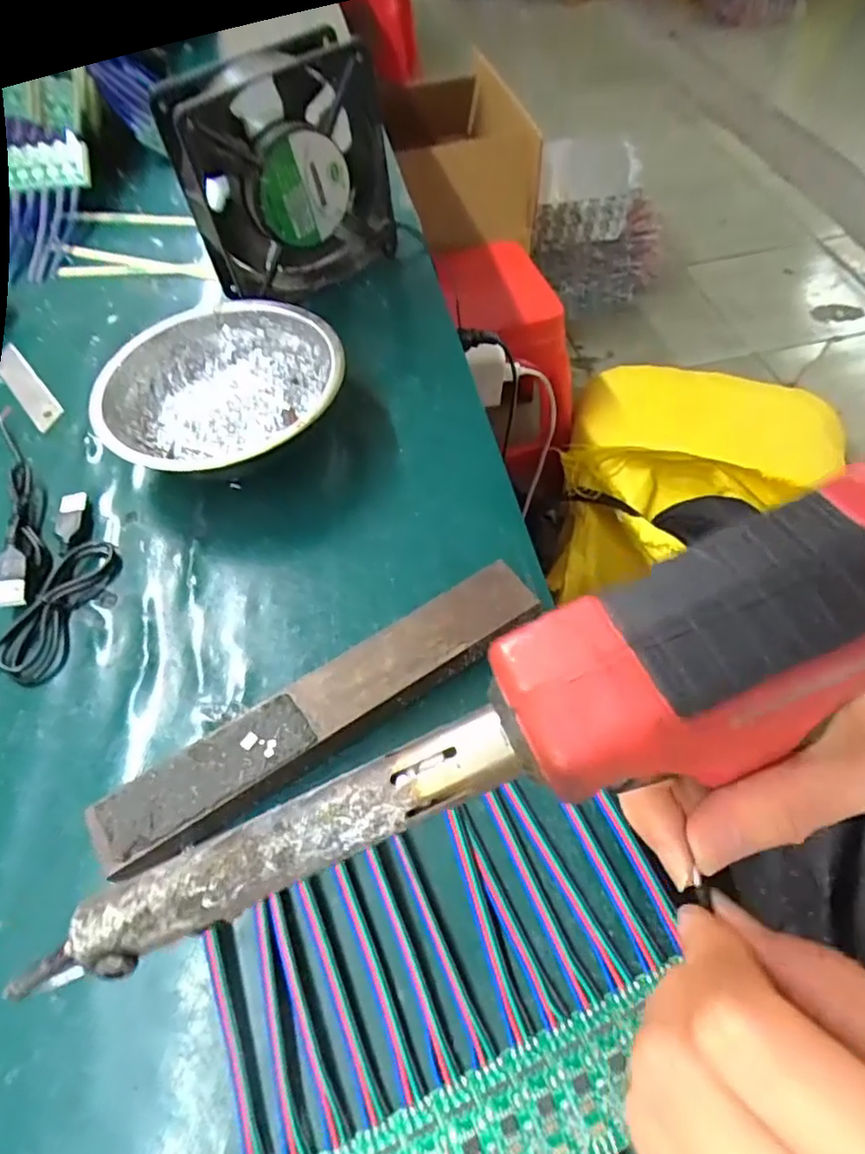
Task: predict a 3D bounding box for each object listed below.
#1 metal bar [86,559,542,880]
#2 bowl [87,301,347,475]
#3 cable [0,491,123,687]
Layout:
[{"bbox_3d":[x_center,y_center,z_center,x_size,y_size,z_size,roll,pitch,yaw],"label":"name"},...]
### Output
[{"bbox_3d":[-0.040,0.053,0.247,0.182,0.023,0.028,-30,58,-15],"label":"metal bar"},{"bbox_3d":[-0.121,-0.106,0.360,0.130,0.041,0.130,-2,55,4],"label":"bowl"},{"bbox_3d":[-0.190,0.017,0.295,0.055,0.009,0.137,12,57,13],"label":"cable"}]

